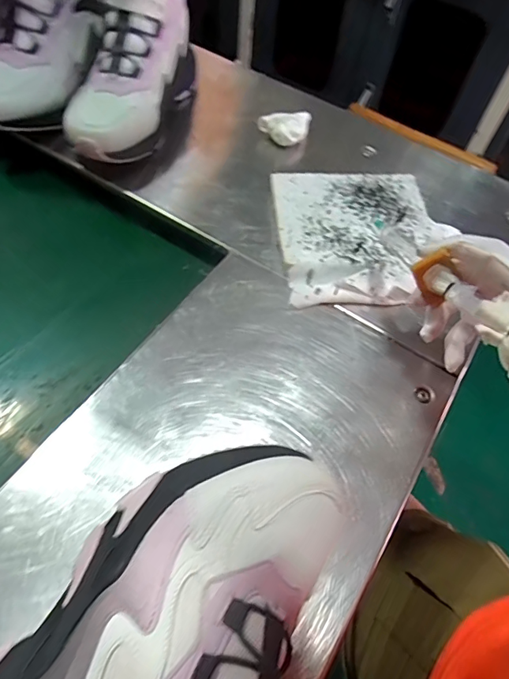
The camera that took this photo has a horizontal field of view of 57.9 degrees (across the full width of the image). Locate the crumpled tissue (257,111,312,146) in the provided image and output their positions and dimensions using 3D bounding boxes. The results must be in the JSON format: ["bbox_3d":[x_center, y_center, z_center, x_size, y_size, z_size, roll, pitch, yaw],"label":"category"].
[{"bbox_3d":[0.037,-0.252,0.545,0.053,0.027,0.047,28,59,12],"label":"crumpled tissue"}]

